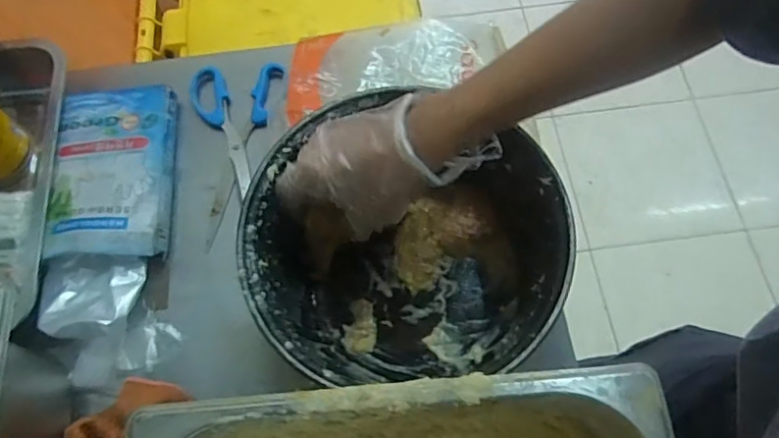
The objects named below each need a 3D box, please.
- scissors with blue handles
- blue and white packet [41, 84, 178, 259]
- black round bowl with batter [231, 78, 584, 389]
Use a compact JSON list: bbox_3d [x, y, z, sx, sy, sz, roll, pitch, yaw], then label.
[{"bbox_3d":[-0.173,-0.076,0.560,0.084,0.020,0.194,9,67,6],"label":"scissors with blue handles"},{"bbox_3d":[-0.266,-0.050,0.532,0.105,0.028,0.182,-6,67,0],"label":"blue and white packet"},{"bbox_3d":[0.012,0.023,0.455,0.229,0.127,0.208,-4,67,0],"label":"black round bowl with batter"}]

